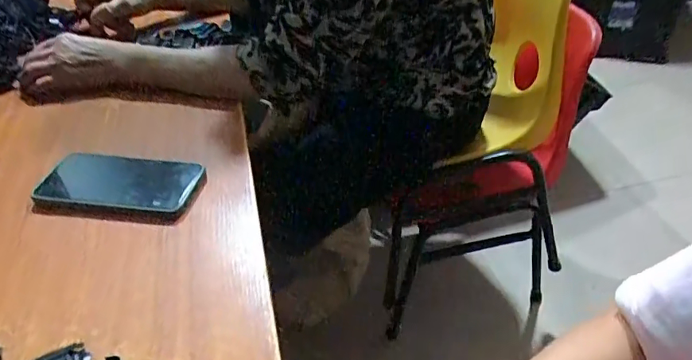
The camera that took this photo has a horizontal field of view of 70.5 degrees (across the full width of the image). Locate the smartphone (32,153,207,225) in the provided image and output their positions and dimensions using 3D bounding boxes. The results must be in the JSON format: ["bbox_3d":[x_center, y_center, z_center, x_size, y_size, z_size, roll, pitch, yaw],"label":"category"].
[{"bbox_3d":[-0.235,0.006,0.512,0.166,0.012,0.085,5,51,8],"label":"smartphone"}]

